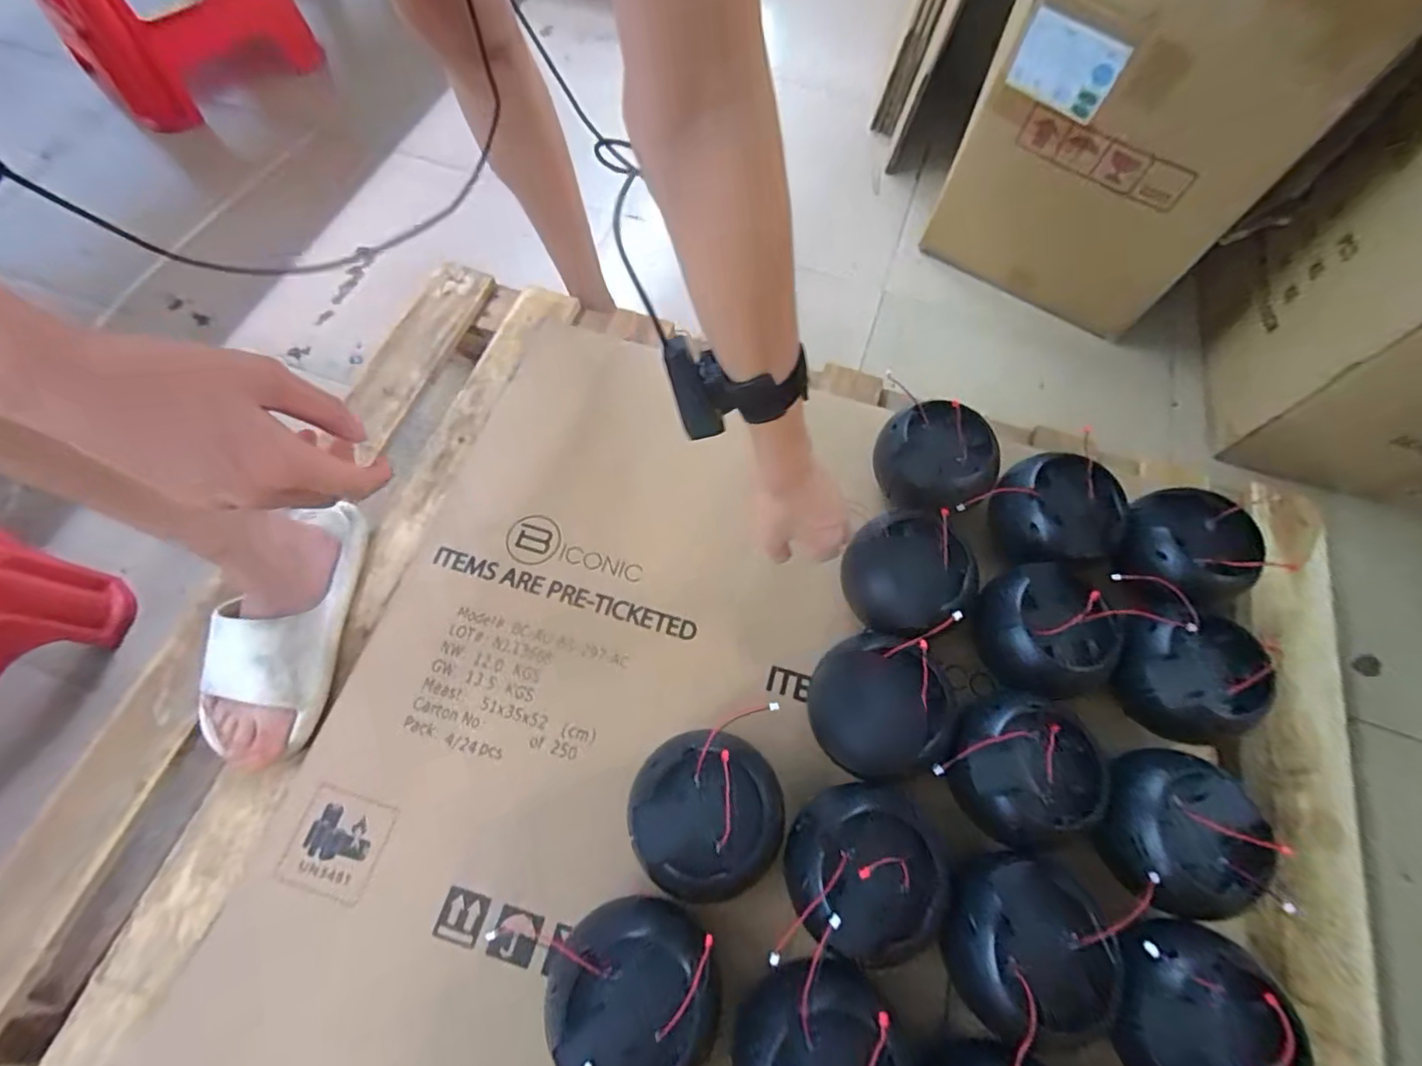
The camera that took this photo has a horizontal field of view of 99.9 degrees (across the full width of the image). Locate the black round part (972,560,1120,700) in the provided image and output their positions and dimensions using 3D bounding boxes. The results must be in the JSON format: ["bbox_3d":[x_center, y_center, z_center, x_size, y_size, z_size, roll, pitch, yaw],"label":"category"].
[{"bbox_3d":[0.328,0.096,0.589,0.112,0.087,0.123,1,66,-2],"label":"black round part"}]

